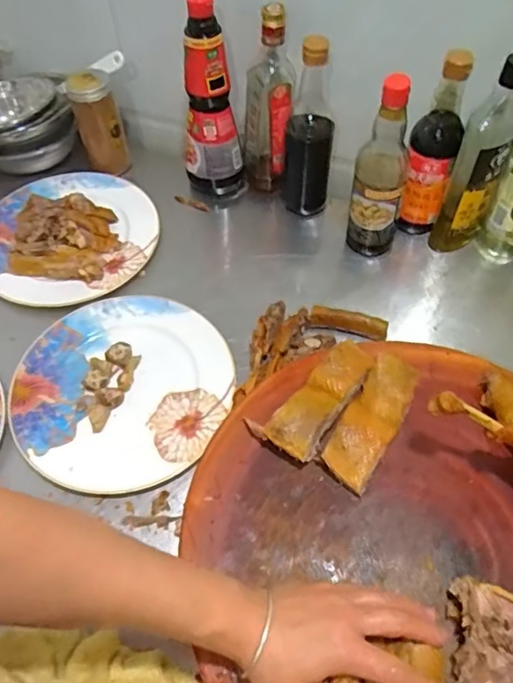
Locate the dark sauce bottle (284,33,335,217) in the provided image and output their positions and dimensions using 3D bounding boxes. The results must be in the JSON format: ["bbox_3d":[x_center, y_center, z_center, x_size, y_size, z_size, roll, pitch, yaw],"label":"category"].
[{"bbox_3d":[0.071,-0.281,0.722,0.064,0.241,0.064,2,56,2],"label":"dark sauce bottle"}]

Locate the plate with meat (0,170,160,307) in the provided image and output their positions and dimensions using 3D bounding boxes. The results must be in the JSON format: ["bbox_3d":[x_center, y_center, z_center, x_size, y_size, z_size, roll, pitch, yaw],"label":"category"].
[{"bbox_3d":[-0.269,-0.162,0.759,0.244,0.038,0.243,-1,56,1],"label":"plate with meat"}]

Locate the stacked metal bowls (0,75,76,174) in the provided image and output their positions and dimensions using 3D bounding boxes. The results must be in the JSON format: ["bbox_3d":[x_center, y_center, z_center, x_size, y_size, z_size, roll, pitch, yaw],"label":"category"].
[{"bbox_3d":[-0.382,-0.342,0.850,0.177,0.085,0.155,-19,58,-11],"label":"stacked metal bowls"}]

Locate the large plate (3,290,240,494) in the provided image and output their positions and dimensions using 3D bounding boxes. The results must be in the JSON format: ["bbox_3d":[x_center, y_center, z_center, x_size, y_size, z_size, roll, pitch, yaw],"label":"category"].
[{"bbox_3d":[-0.154,0.050,0.635,0.244,0.021,0.251,-1,56,1],"label":"large plate"}]

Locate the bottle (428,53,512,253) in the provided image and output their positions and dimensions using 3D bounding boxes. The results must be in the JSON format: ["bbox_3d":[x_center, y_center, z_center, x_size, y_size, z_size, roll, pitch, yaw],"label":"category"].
[{"bbox_3d":[0.277,-0.217,0.669,0.055,0.263,0.072,24,60,17],"label":"bottle"}]

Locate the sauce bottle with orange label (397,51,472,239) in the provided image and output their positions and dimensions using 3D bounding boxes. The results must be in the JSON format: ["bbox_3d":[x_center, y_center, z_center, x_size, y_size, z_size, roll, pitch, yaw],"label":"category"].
[{"bbox_3d":[0.222,-0.235,0.686,0.061,0.240,0.054,16,58,11],"label":"sauce bottle with orange label"}]

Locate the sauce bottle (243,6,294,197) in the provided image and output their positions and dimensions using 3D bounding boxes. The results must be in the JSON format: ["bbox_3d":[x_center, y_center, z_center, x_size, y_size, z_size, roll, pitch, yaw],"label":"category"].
[{"bbox_3d":[0.015,-0.314,0.725,0.067,0.237,0.053,-1,56,0],"label":"sauce bottle"}]

